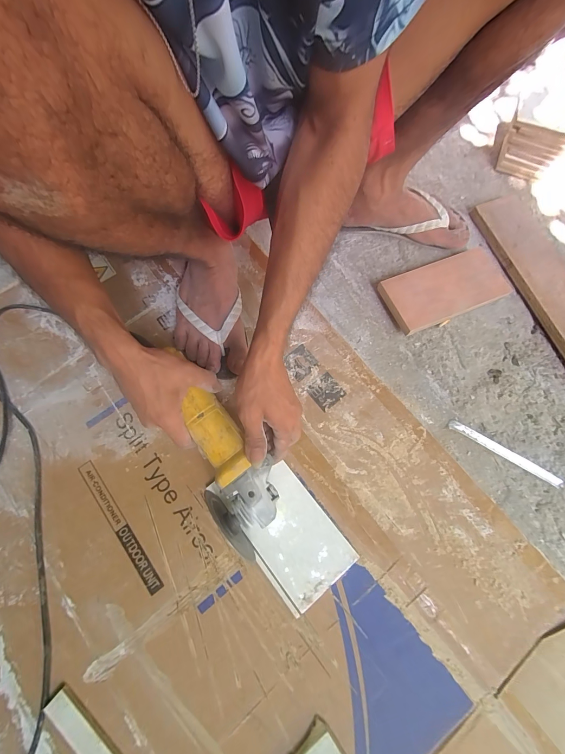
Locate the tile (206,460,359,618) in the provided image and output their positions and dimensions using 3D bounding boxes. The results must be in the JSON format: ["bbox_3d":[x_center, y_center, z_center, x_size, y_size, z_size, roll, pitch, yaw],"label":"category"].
[{"bbox_3d":[0.000,0.202,0.423,0.107,0.011,0.190,-37,78,-12],"label":"tile"}]

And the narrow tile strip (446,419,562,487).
[{"bbox_3d":[0.349,0.118,0.481,0.182,0.010,0.016,30,75,7],"label":"narrow tile strip"}]

